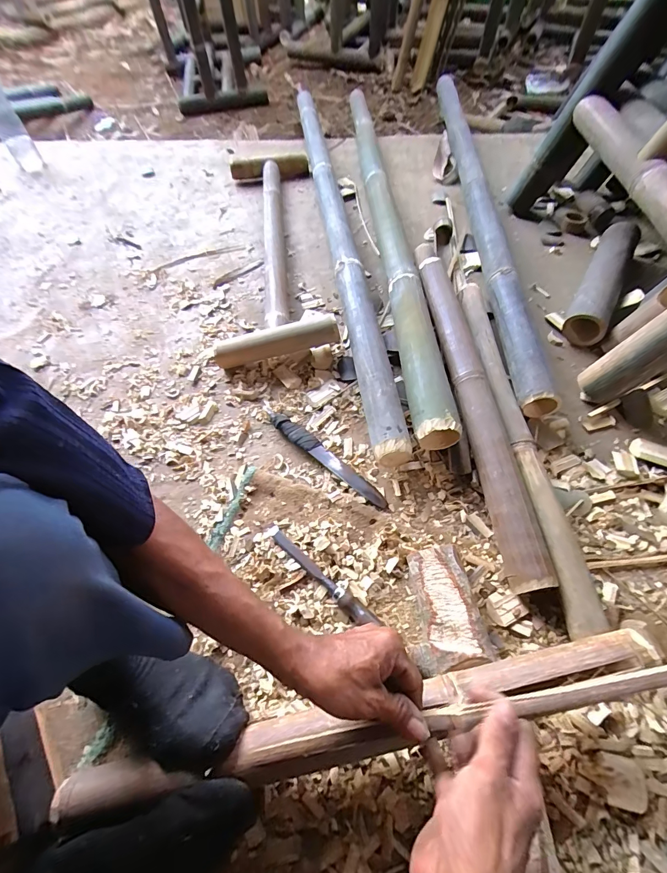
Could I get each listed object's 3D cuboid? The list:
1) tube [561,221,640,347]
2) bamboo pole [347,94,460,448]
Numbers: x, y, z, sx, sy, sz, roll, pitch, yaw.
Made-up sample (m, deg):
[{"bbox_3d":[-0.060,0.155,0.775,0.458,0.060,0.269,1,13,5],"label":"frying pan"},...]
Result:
[{"bbox_3d":[0.576,-0.336,0.794,0.074,0.070,0.363,26,64,19],"label":"tube"},{"bbox_3d":[0.130,-0.490,0.907,0.075,0.082,1.188,-5,60,1],"label":"bamboo pole"}]

